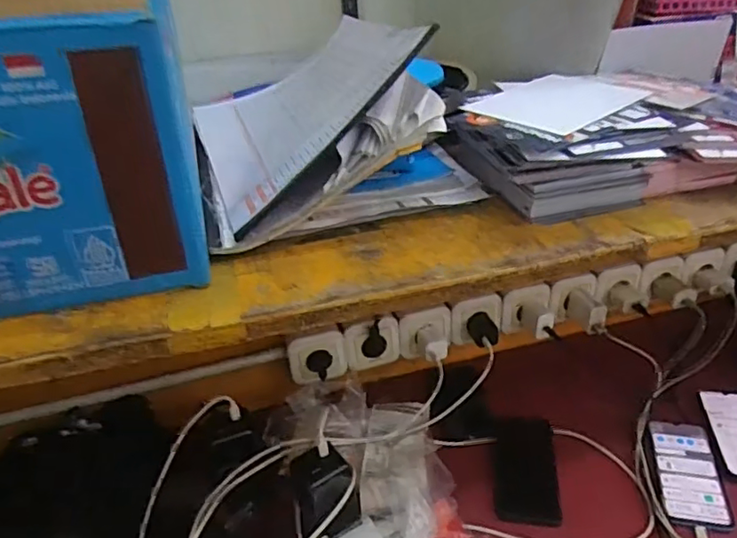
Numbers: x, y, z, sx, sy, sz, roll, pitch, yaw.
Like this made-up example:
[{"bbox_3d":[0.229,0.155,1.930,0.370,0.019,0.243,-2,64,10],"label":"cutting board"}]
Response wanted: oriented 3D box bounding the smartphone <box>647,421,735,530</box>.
[{"bbox_3d":[0.407,0.257,0.752,0.074,0.012,0.163,5,30,14],"label":"smartphone"}]

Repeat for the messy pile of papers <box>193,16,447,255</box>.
[{"bbox_3d":[-0.058,-0.149,0.544,0.205,0.112,0.304,-11,30,-12],"label":"messy pile of papers"}]

